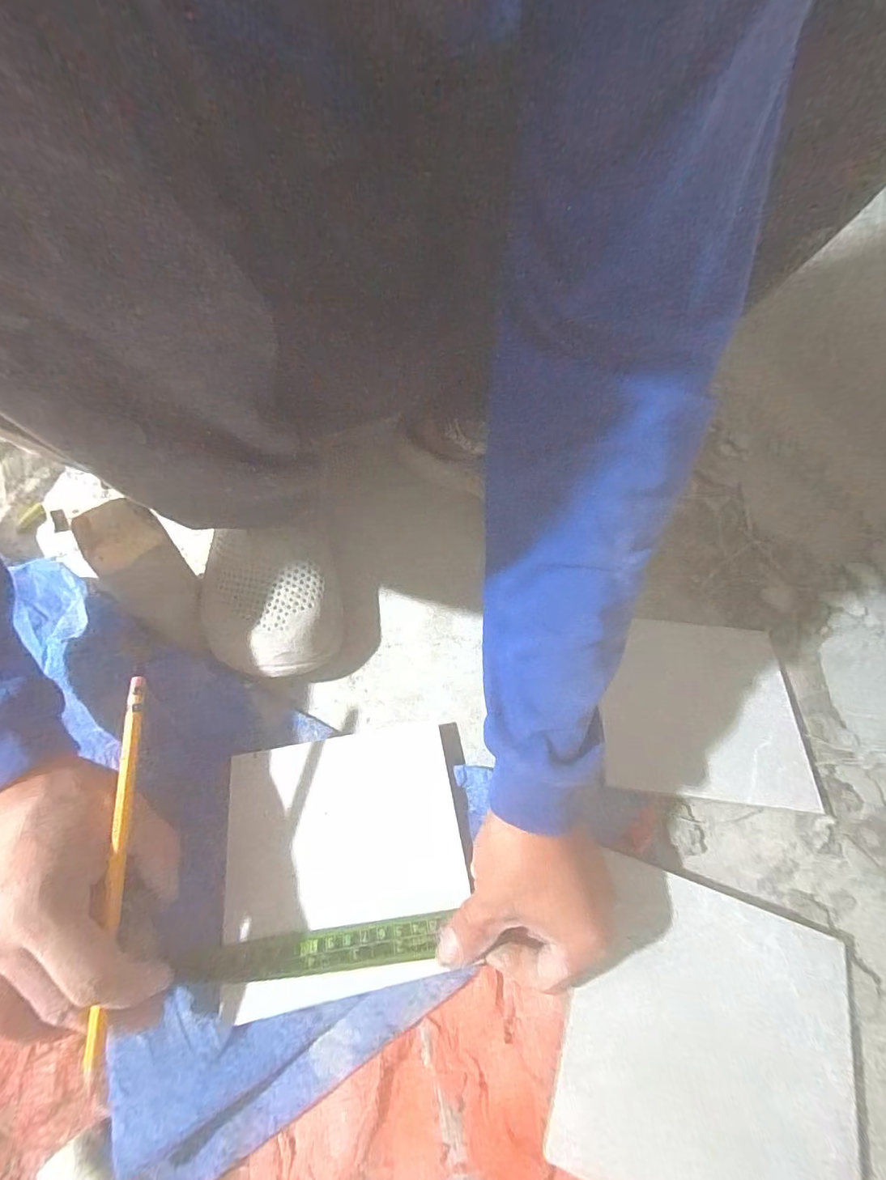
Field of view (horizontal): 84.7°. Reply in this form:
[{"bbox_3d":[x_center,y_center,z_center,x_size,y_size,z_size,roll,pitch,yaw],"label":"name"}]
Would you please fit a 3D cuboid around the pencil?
[{"bbox_3d":[-0.165,0.134,0.246,0.007,0.008,0.176,-3,72,-4],"label":"pencil"}]

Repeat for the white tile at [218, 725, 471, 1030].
[{"bbox_3d":[-0.063,0.168,0.315,0.145,0.012,0.146,-9,56,-7],"label":"white tile"}]

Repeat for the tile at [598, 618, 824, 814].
[{"bbox_3d":[0.198,0.088,0.381,0.144,0.014,0.144,7,56,3],"label":"tile"}]

